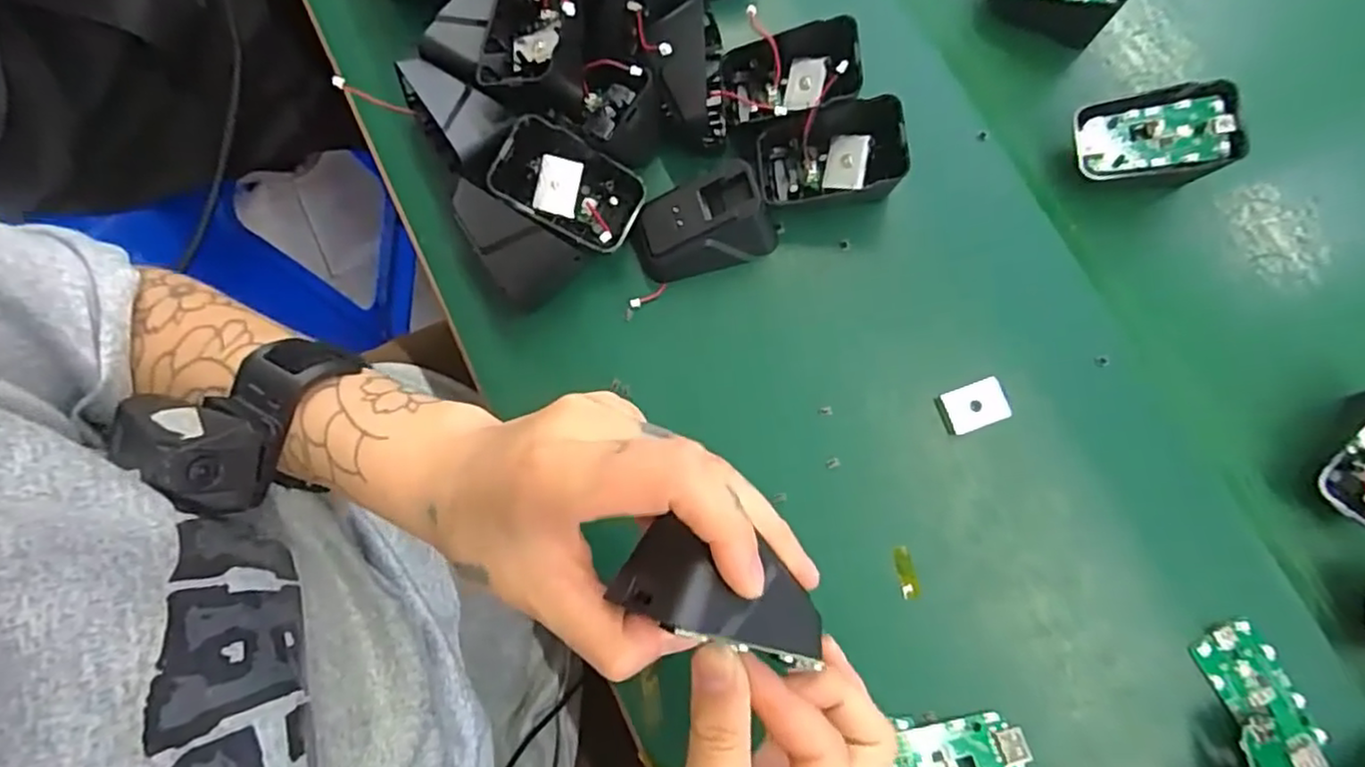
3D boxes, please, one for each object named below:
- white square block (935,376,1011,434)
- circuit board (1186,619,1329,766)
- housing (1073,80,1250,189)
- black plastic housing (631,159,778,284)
[{"bbox_3d":[0.140,0.011,0.324,0.031,0.007,0.021,-18,78,-3],"label":"white square block"},{"bbox_3d":[0.253,0.138,0.294,0.032,0.009,0.063,-22,78,-4],"label":"circuit board"},{"bbox_3d":[0.234,-0.120,0.340,0.064,0.040,0.043,-2,78,1],"label":"housing"},{"bbox_3d":[0.011,-0.078,0.331,0.068,0.039,0.035,-13,78,-2],"label":"black plastic housing"}]

